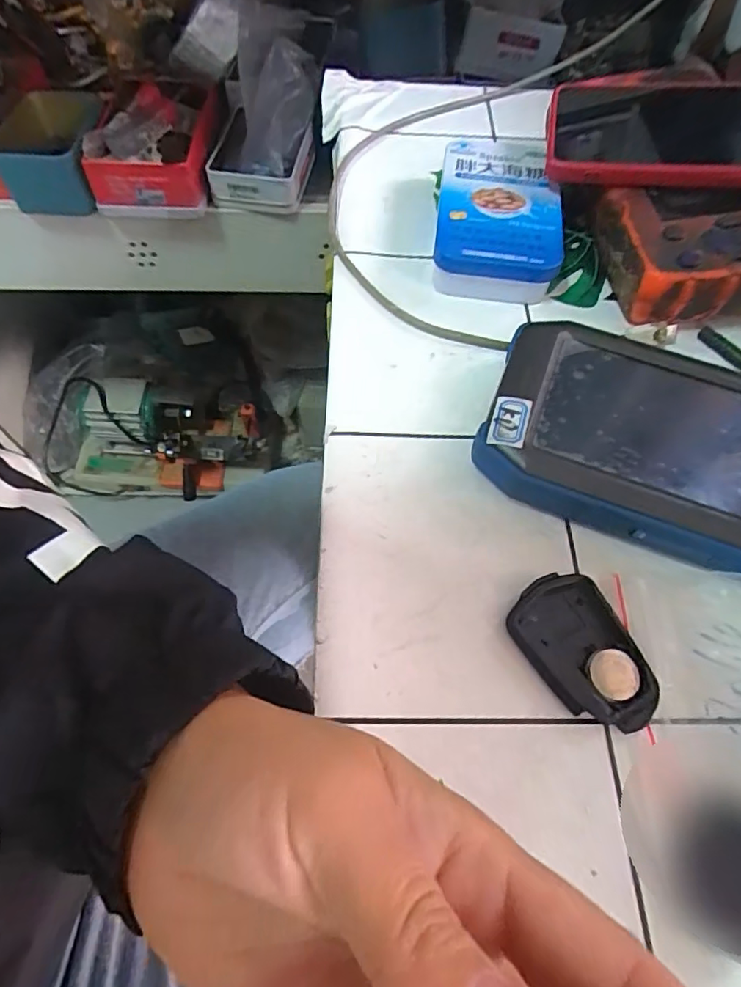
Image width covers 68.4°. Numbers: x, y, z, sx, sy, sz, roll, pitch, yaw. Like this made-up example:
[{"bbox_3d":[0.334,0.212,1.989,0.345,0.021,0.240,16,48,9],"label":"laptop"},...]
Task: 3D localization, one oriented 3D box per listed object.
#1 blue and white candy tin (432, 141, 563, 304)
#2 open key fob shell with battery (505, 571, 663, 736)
[{"bbox_3d":[0.070,-0.155,0.304,0.064,0.026,0.105,7,62,2],"label":"blue and white candy tin"},{"bbox_3d":[0.080,0.057,0.201,0.037,0.005,0.057,-29,66,-16],"label":"open key fob shell with battery"}]

